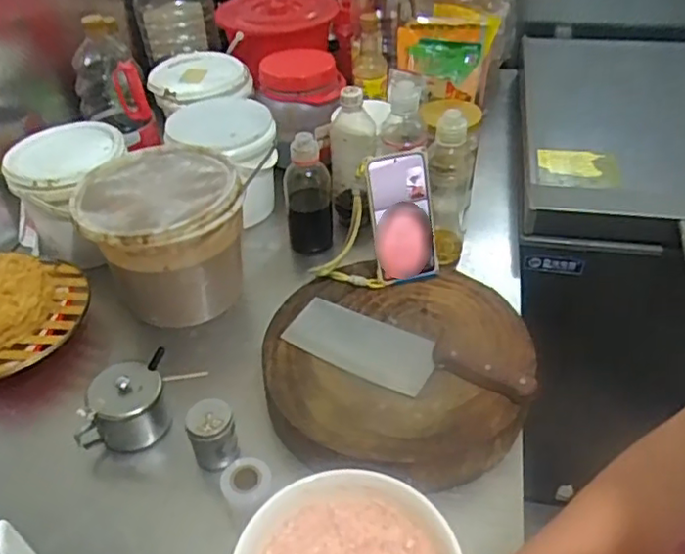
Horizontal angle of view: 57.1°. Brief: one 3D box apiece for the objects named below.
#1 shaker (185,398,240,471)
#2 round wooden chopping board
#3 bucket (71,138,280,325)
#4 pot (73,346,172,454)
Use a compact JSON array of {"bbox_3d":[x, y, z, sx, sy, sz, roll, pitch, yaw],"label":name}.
[{"bbox_3d":[-0.143,0.177,0.702,0.049,0.071,0.042,-10,42,-9],"label":"shaker"},{"bbox_3d":[0.062,0.109,0.759,0.308,0.071,0.290,-1,41,1],"label":"round wooden chopping board"},{"bbox_3d":[-0.240,-0.052,0.890,0.213,0.183,0.213,1,41,4],"label":"bucket"},{"bbox_3d":[-0.253,0.150,0.736,0.101,0.085,0.075,-9,42,-8],"label":"pot"}]

